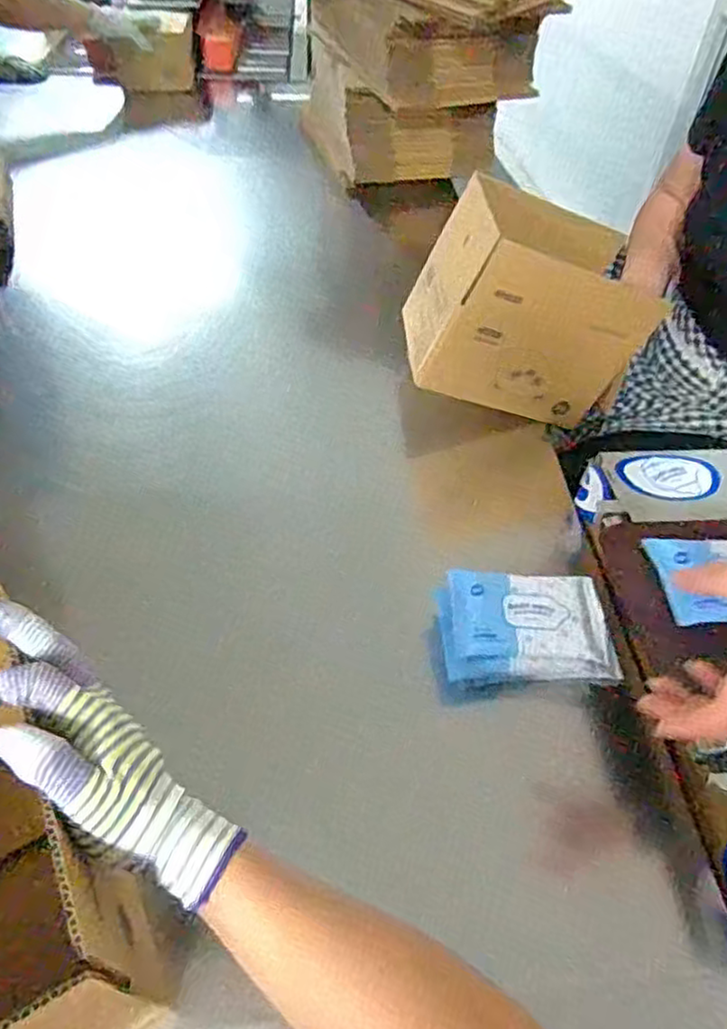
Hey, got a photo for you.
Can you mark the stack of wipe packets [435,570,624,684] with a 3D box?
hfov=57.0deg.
[{"bbox_3d":[0.147,0.102,0.592,0.162,0.061,0.083,-2,47,-4],"label":"stack of wipe packets"}]

